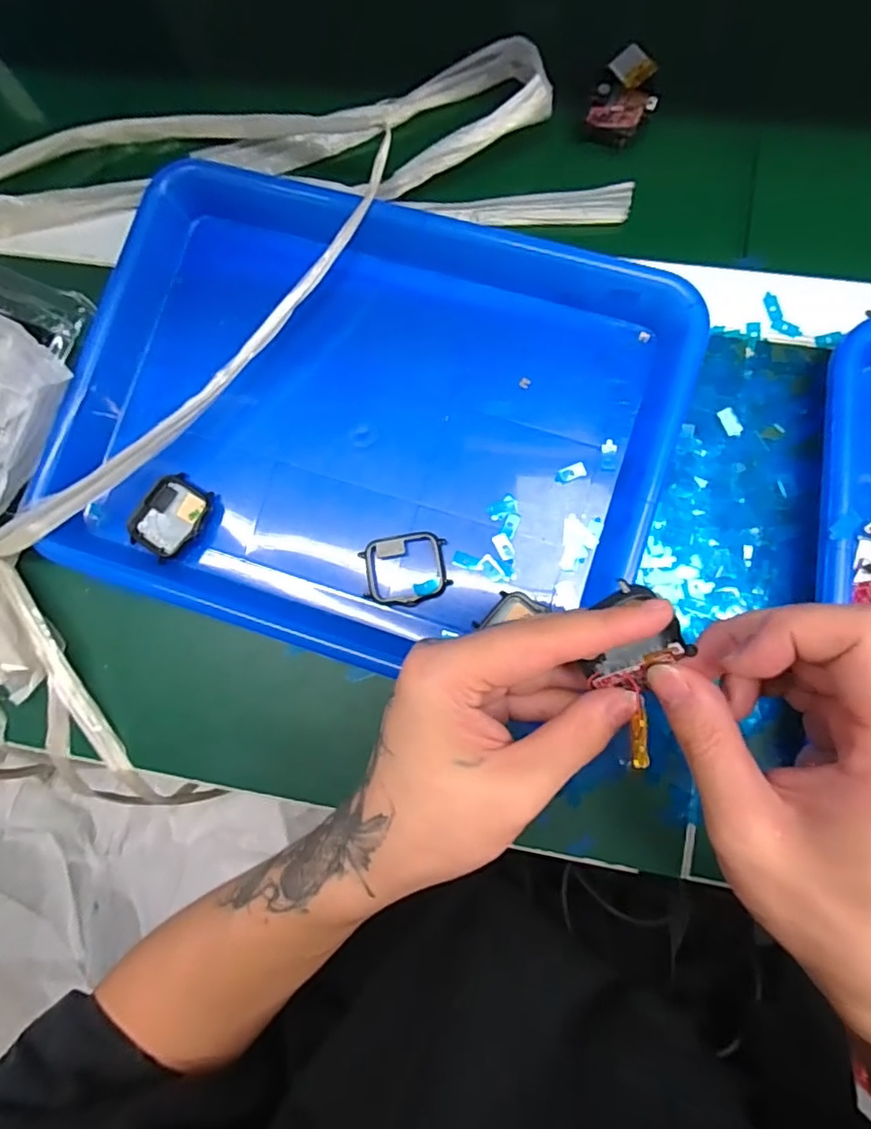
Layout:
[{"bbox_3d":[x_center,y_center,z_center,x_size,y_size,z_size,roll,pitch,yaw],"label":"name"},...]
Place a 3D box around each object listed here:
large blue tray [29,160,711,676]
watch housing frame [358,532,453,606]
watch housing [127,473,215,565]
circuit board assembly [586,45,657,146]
[{"bbox_3d":[-0.040,-0.080,0.322,0.327,0.033,0.257,18,85,7],"label":"large blue tray"},{"bbox_3d":[-0.017,0.003,0.320,0.048,0.007,0.040,-6,83,4],"label":"watch housing frame"},{"bbox_3d":[-0.153,-0.027,0.331,0.037,0.011,0.047,34,87,8],"label":"watch housing"},{"bbox_3d":[0.115,-0.282,0.344,0.036,0.016,0.050,27,86,7],"label":"circuit board assembly"}]

